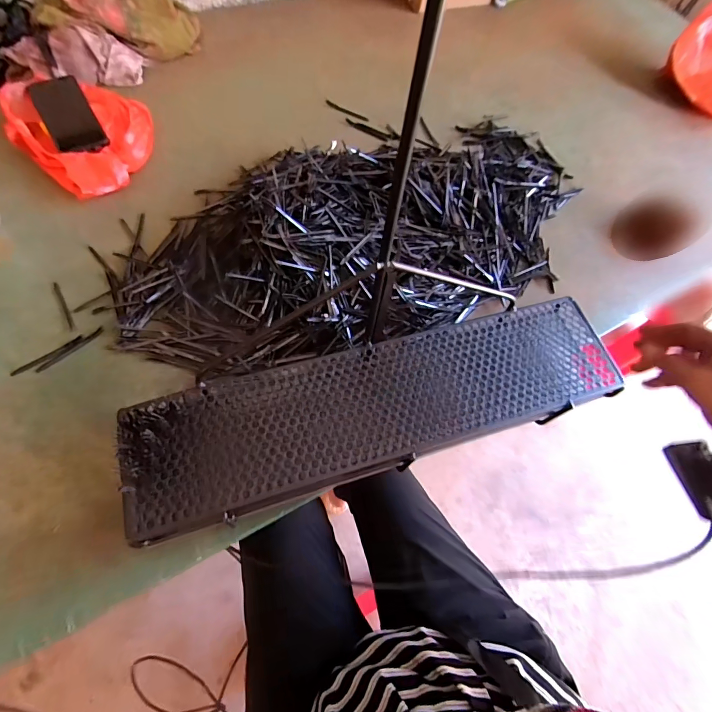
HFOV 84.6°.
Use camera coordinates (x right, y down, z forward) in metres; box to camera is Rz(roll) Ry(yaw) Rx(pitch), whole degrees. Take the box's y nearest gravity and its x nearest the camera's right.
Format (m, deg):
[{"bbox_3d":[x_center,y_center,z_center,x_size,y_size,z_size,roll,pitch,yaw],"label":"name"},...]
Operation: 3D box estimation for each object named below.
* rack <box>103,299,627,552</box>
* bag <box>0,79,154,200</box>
[{"bbox_3d":[0.040,0.050,0.459,0.581,0.040,0.147,-15,67,-10],"label":"rack"},{"bbox_3d":[-0.468,-0.375,0.658,0.236,0.079,0.196,30,66,7],"label":"bag"}]

